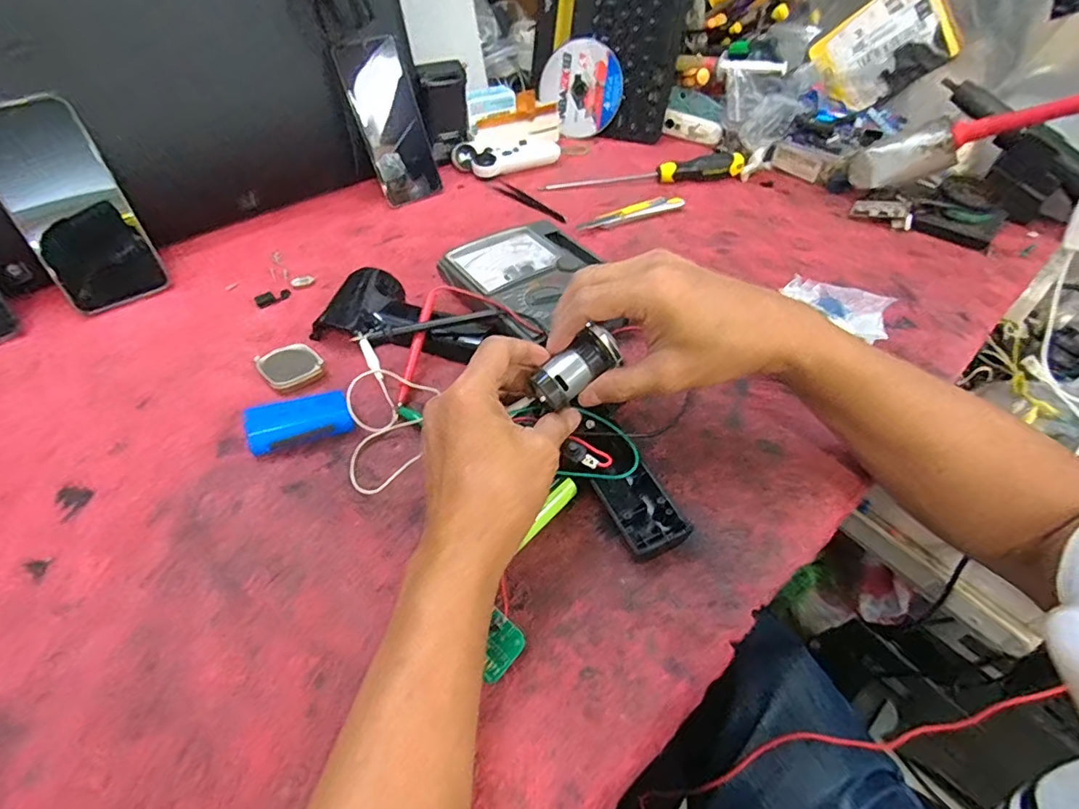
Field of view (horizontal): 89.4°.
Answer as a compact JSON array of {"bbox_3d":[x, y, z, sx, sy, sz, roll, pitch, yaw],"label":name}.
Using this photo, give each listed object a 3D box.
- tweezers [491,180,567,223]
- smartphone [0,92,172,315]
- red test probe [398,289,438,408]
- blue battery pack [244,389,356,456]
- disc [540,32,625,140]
[{"bbox_3d":[-0.012,-0.236,0.629,0.022,0.007,0.118,-32,55,-28],"label":"tweezers"},{"bbox_3d":[-0.389,-0.162,0.453,0.077,0.159,0.010,-33,29,-28],"label":"smartphone"},{"bbox_3d":[-0.096,-0.047,0.429,0.009,0.008,0.109,7,62,5],"label":"red test probe"},{"bbox_3d":[-0.163,0.011,0.372,0.063,0.024,0.031,-20,51,-19],"label":"blue battery pack"},{"bbox_3d":[0.057,-0.429,0.735,0.115,0.105,0.007,58,34,-3],"label":"disc"}]

